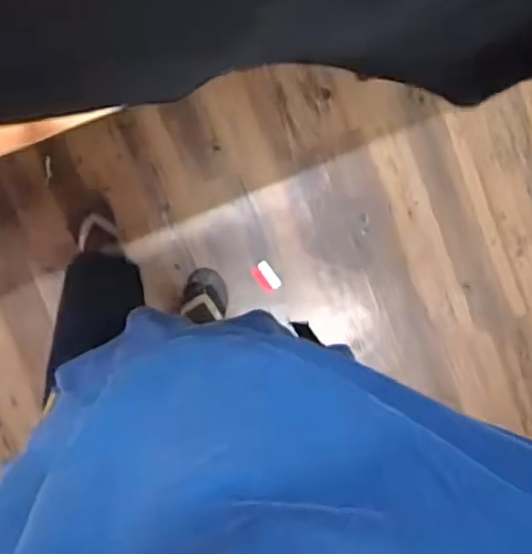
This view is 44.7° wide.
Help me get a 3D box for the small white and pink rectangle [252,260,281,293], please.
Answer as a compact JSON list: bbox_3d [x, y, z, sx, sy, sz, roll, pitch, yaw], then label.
[{"bbox_3d":[0.000,0.001,1.630,0.047,0.006,0.079,-39,98,-5],"label":"small white and pink rectangle"}]

